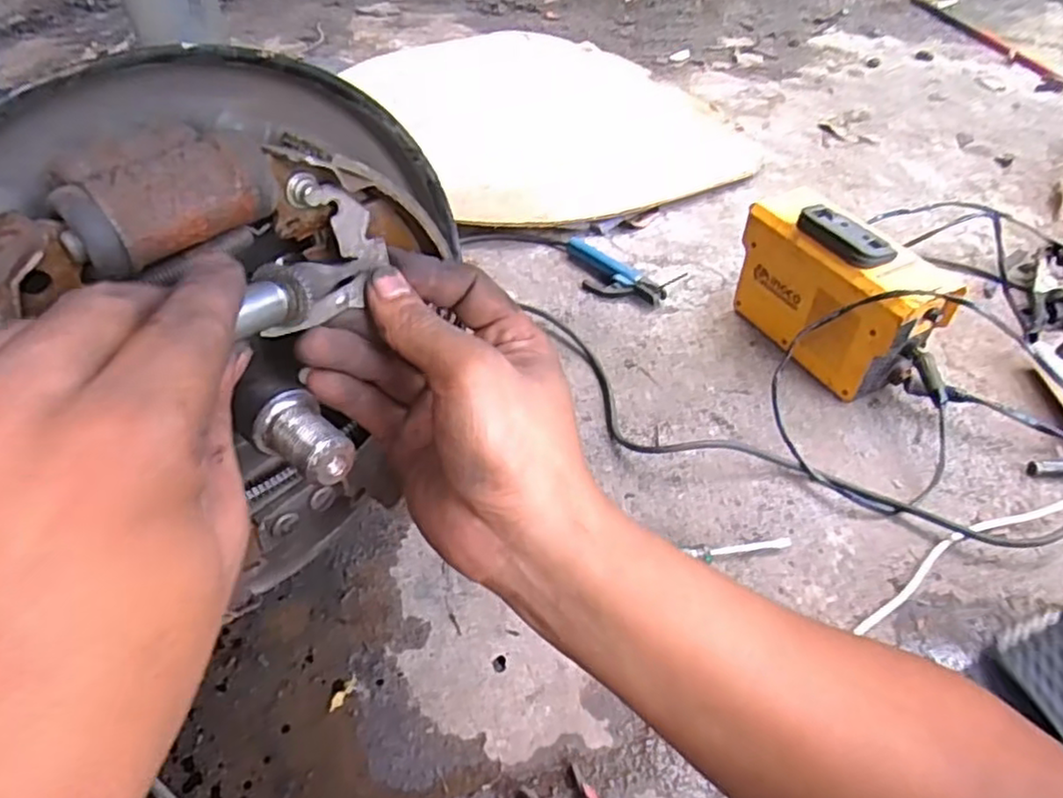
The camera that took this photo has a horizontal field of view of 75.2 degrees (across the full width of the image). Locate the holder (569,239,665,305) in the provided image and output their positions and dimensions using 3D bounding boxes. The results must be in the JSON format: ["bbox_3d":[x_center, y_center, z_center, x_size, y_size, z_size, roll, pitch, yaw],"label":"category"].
[{"bbox_3d":[0.123,-0.210,1.146,0.091,0.034,0.210,-26,51,-21],"label":"holder"}]

